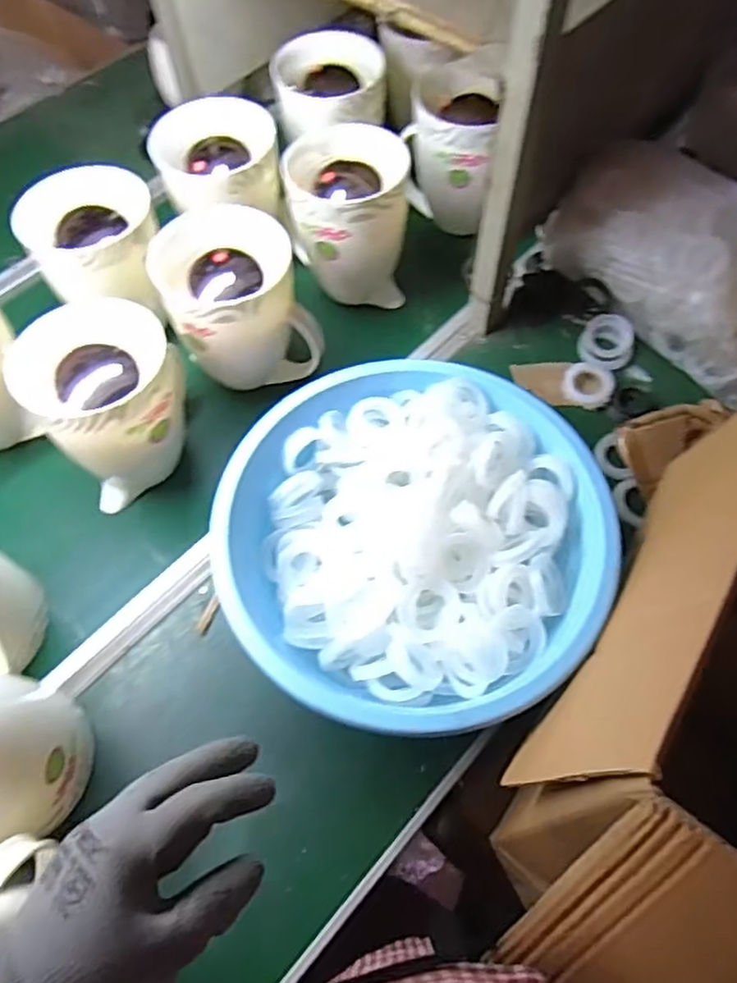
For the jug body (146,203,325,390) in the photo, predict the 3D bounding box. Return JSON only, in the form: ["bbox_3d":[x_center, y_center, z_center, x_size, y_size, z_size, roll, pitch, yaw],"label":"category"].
[{"bbox_3d":[-0.154,-0.208,0.787,0.154,0.176,0.124,-21,63,-9],"label":"jug body"}]

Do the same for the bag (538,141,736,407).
[{"bbox_3d":[0.426,-0.317,0.841,0.214,0.144,0.334,-40,67,-17],"label":"bag"}]

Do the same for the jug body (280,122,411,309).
[{"bbox_3d":[-0.025,-0.353,0.868,0.152,0.178,0.152,-1,62,2],"label":"jug body"}]

